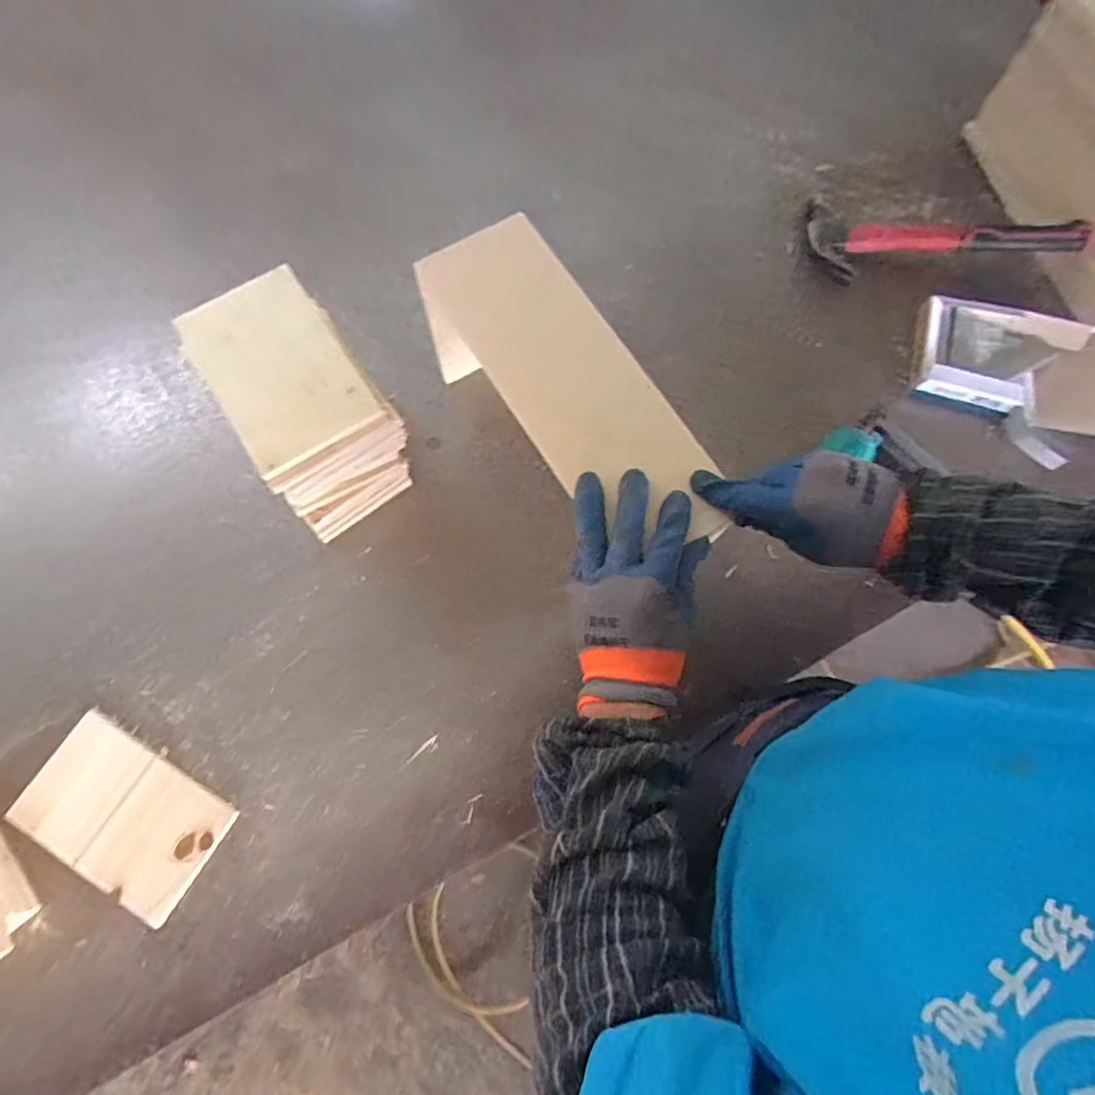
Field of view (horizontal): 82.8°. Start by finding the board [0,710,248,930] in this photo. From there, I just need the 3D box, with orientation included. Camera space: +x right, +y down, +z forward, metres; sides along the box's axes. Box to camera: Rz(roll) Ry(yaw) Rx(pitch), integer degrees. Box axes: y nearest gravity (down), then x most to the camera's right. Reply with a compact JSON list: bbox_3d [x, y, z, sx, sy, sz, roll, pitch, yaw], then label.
[{"bbox_3d":[-0.404,0.253,0.592,0.186,0.010,0.116,30,76,8],"label":"board"}]

